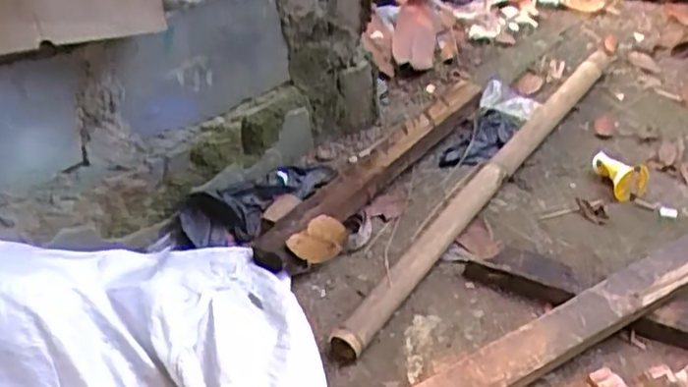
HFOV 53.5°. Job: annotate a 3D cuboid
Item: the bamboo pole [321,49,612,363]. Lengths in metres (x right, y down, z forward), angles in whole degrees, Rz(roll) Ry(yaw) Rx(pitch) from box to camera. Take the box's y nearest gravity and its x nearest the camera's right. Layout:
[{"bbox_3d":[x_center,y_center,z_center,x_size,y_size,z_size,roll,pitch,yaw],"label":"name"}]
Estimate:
[{"bbox_3d":[0.306,-0.058,1.314,0.061,0.058,1.110,26,44,24],"label":"bamboo pole"}]

